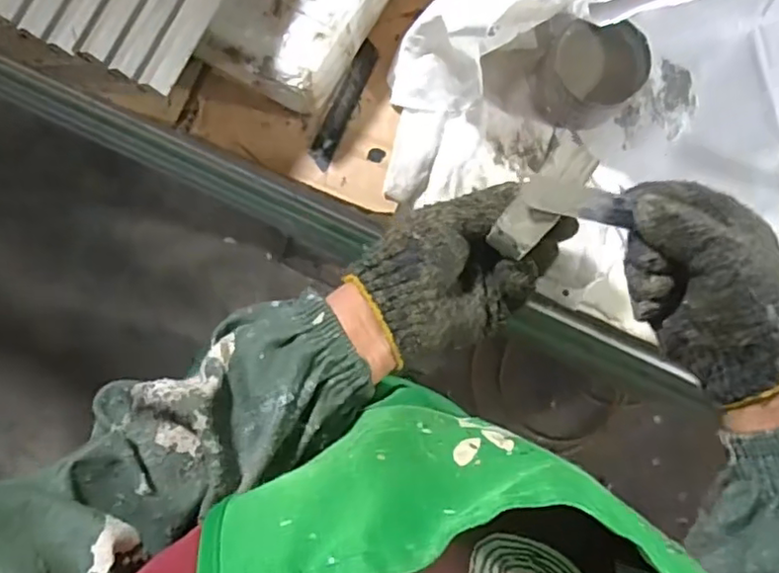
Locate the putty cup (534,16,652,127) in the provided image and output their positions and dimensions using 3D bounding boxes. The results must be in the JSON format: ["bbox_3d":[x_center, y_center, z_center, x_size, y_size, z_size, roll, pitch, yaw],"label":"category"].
[{"bbox_3d":[0.138,-0.144,0.434,0.063,0.052,0.056,9,84,-2],"label":"putty cup"}]

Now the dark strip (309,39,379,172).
[{"bbox_3d":[-0.031,-0.128,0.440,0.015,0.007,0.097,23,84,0],"label":"dark strip"}]

